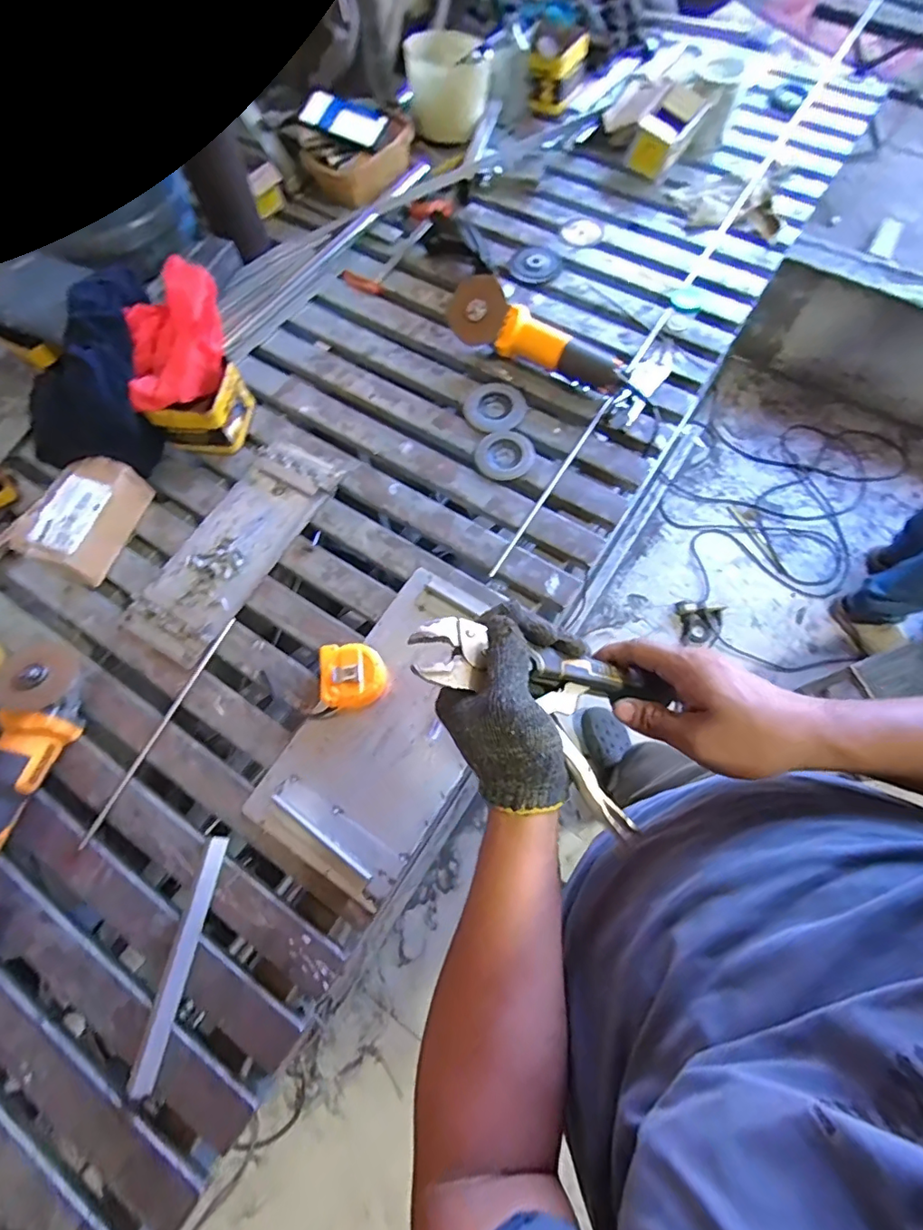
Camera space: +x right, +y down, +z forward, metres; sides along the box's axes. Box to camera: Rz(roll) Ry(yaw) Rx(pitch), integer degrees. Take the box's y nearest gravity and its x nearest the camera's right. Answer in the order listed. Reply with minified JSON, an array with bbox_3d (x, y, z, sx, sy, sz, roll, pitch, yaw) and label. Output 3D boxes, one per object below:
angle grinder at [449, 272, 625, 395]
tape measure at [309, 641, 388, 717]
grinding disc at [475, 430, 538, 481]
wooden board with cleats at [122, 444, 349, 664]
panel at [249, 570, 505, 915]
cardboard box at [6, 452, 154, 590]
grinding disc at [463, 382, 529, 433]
[{"bbox_3d":[0.118,-0.433,0.817,0.289,0.098,0.081,21,71,10],"label":"angle grinder"},{"bbox_3d":[-0.138,0.080,0.658,0.084,0.045,0.081,-2,70,0],"label":"tape measure"},{"bbox_3d":[0.067,-0.245,0.790,0.089,0.013,0.079,-3,70,0],"label":"grinding disc"},{"bbox_3d":[-0.334,-0.106,0.751,0.145,0.018,0.348,29,73,11],"label":"wooden board with cleats"},{"bbox_3d":[-0.074,0.129,0.655,0.199,0.015,0.385,31,74,12],"label":"panel"},{"bbox_3d":[-0.527,-0.138,0.733,0.096,0.075,0.165,18,72,8],"label":"cardboard box"},{"bbox_3d":[0.053,-0.326,0.816,0.096,0.017,0.090,0,70,1],"label":"grinding disc"}]

